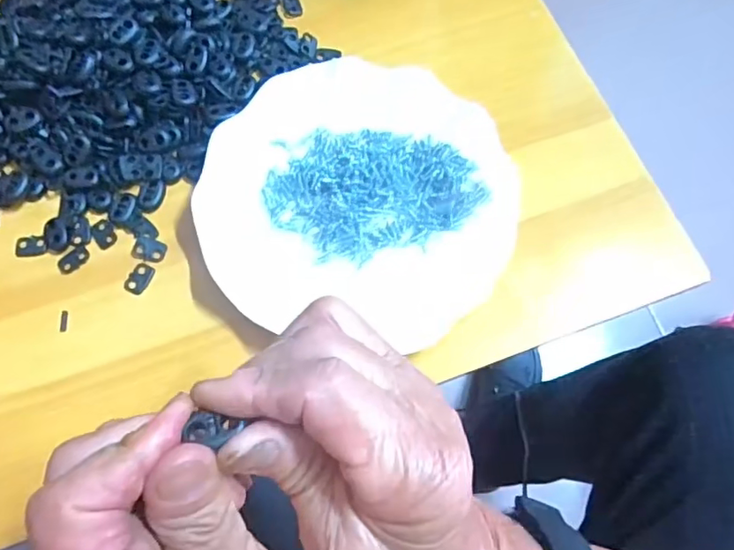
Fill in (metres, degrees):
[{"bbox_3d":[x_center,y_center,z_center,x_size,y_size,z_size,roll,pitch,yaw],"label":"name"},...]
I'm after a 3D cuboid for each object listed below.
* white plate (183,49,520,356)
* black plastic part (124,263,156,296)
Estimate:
[{"bbox_3d":[-0.005,-0.050,0.333,0.179,0.022,0.172,10,70,3],"label":"white plate"},{"bbox_3d":[-0.136,0.002,0.326,0.012,0.004,0.019,26,71,8],"label":"black plastic part"}]

